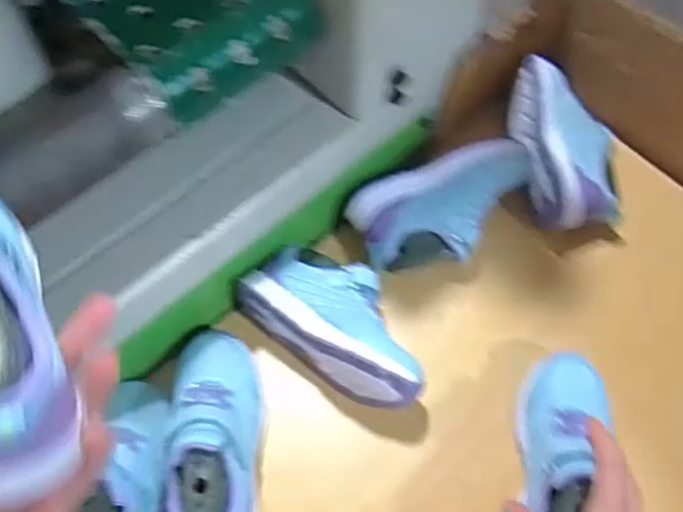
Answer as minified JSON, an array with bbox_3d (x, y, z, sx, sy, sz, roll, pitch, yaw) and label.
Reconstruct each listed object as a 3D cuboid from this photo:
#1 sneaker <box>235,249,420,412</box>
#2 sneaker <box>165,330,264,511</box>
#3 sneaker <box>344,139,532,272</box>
[{"bbox_3d":[0.001,0.057,0.595,0.170,0.068,0.090,38,69,16],"label":"sneaker"},{"bbox_3d":[-0.102,0.143,0.547,0.071,0.077,0.183,-1,63,-2],"label":"sneaker"},{"bbox_3d":[0.103,-0.045,0.651,0.178,0.066,0.086,-20,65,-11],"label":"sneaker"}]

